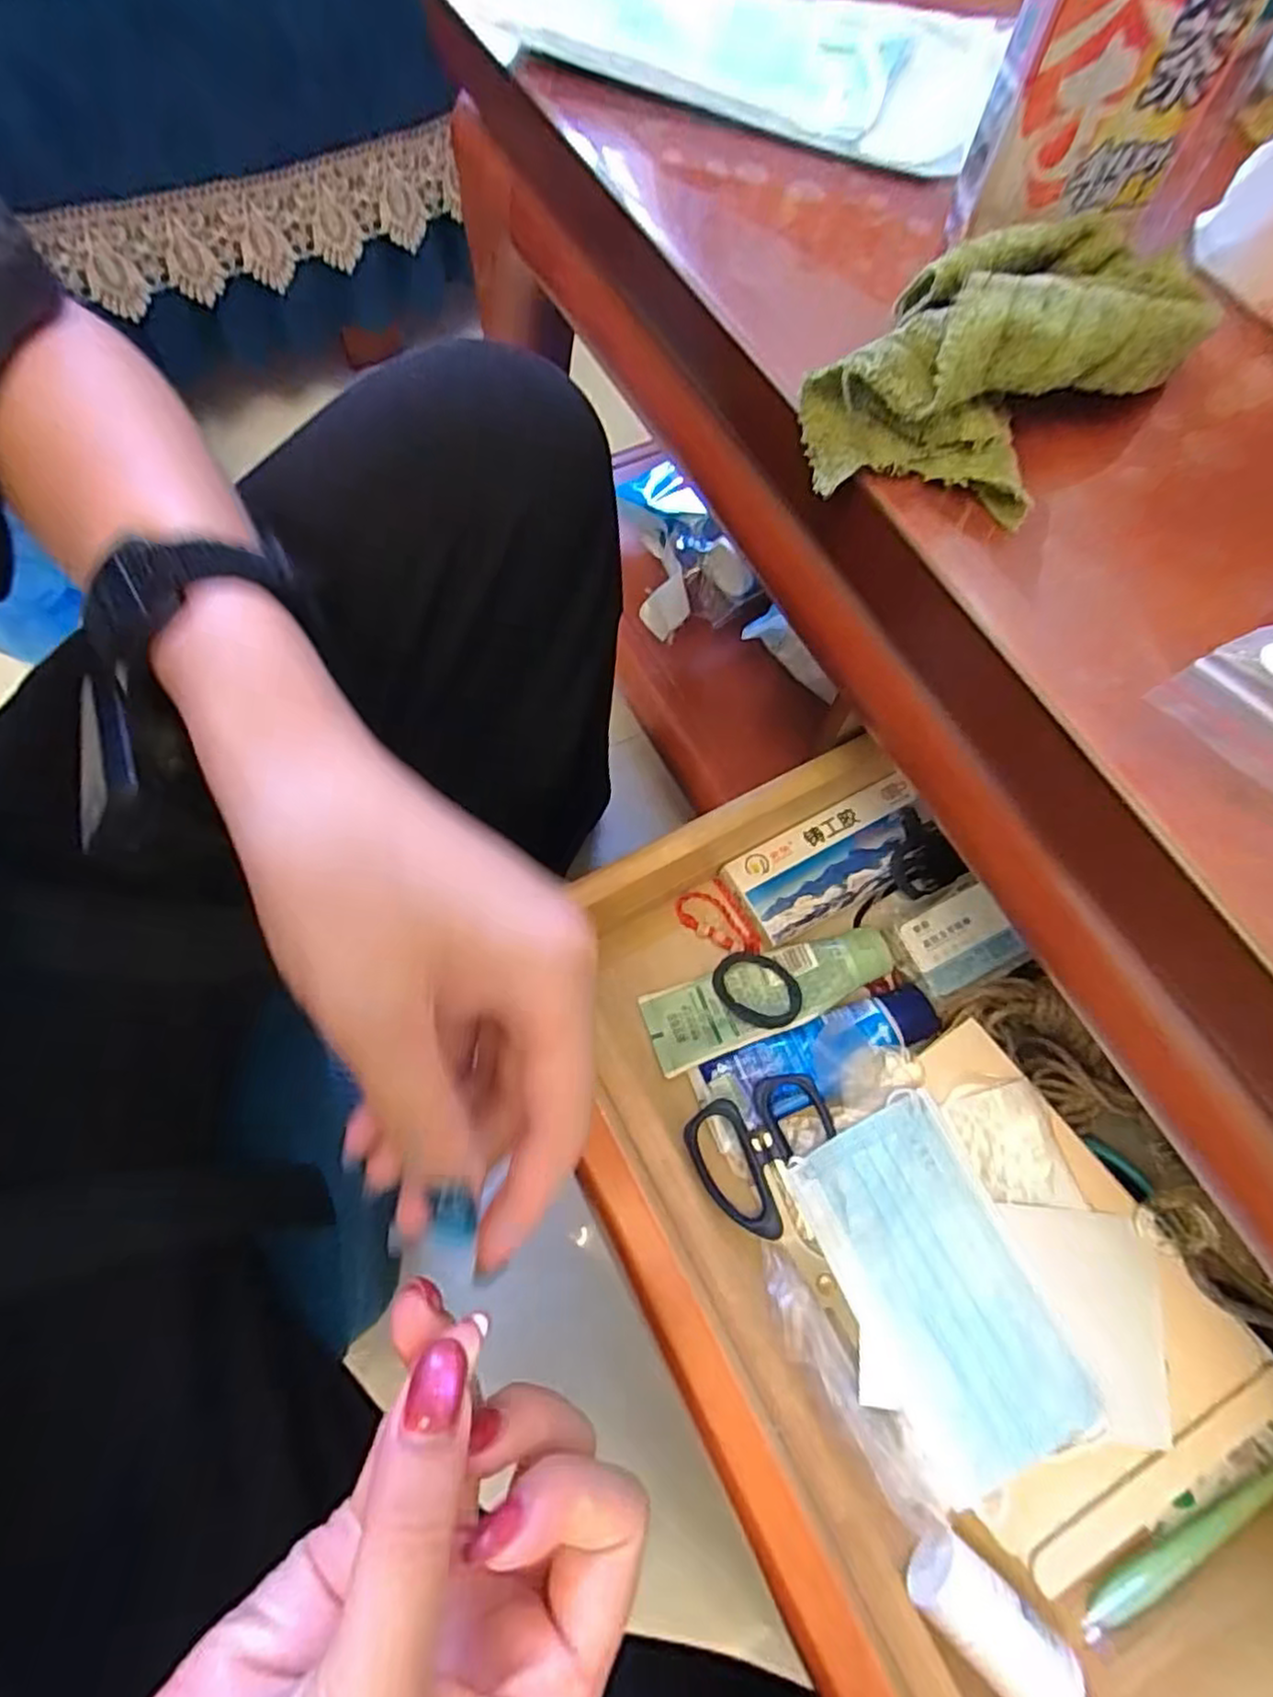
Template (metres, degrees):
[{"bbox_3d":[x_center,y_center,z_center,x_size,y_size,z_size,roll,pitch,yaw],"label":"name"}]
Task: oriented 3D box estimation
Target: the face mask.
[{"bbox_3d":[0.160,0.230,0.369,0.089,0.012,0.174,-22,71,-10],"label":"face mask"}]

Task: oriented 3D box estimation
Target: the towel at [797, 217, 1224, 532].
[{"bbox_3d":[0.131,-0.172,0.246,0.134,0.044,0.082,-40,75,-16],"label":"towel"}]

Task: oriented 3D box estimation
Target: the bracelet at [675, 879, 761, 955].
[{"bbox_3d":[0.053,0.050,0.465,0.039,0.014,0.055,-23,71,-11],"label":"bracelet"}]

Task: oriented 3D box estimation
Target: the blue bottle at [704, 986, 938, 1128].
[{"bbox_3d":[0.114,0.124,0.424,0.138,0.029,0.043,-19,70,-9],"label":"blue bottle"}]

